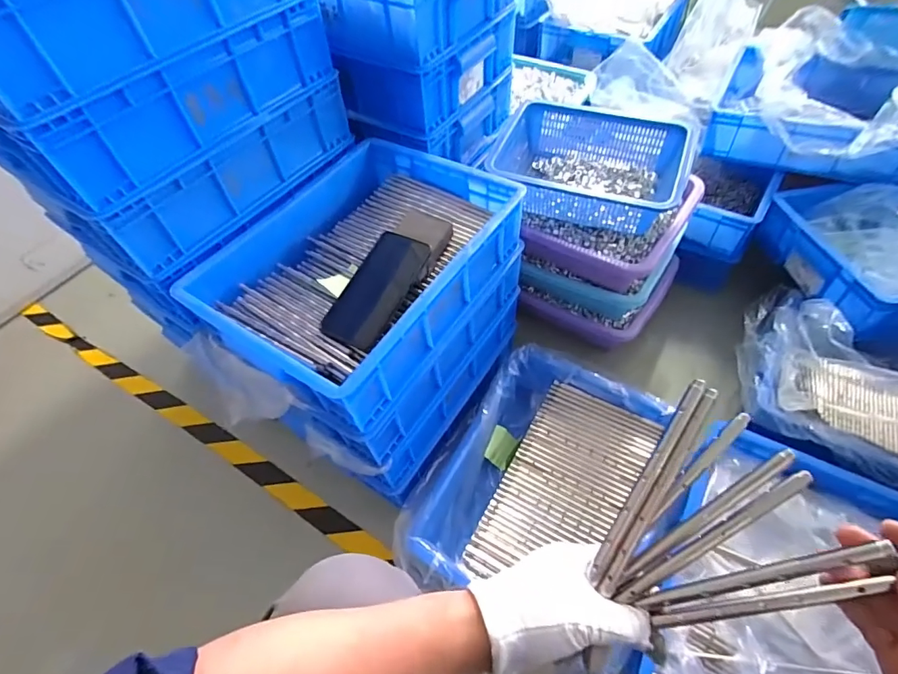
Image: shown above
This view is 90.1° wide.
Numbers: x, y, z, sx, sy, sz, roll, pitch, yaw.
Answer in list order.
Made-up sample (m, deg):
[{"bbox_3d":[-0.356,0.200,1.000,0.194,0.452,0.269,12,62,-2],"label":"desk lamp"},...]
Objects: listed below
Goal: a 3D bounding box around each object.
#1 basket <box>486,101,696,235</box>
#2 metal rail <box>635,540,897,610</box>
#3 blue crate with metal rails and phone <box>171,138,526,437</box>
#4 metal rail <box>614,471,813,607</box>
[{"bbox_3d":[0.249,-0.301,0.806,0.317,0.120,0.224,22,58,21],"label":"basket"},{"bbox_3d":[0.180,0.143,0.266,0.137,0.008,0.010,-32,48,26],"label":"metal rail"},{"bbox_3d":[-0.124,-0.105,0.656,0.314,0.121,0.403,27,60,23],"label":"blue crate with metal rails and phone"},{"bbox_3d":[0.169,0.131,0.287,0.138,0.015,0.012,-41,55,10],"label":"metal rail"}]

